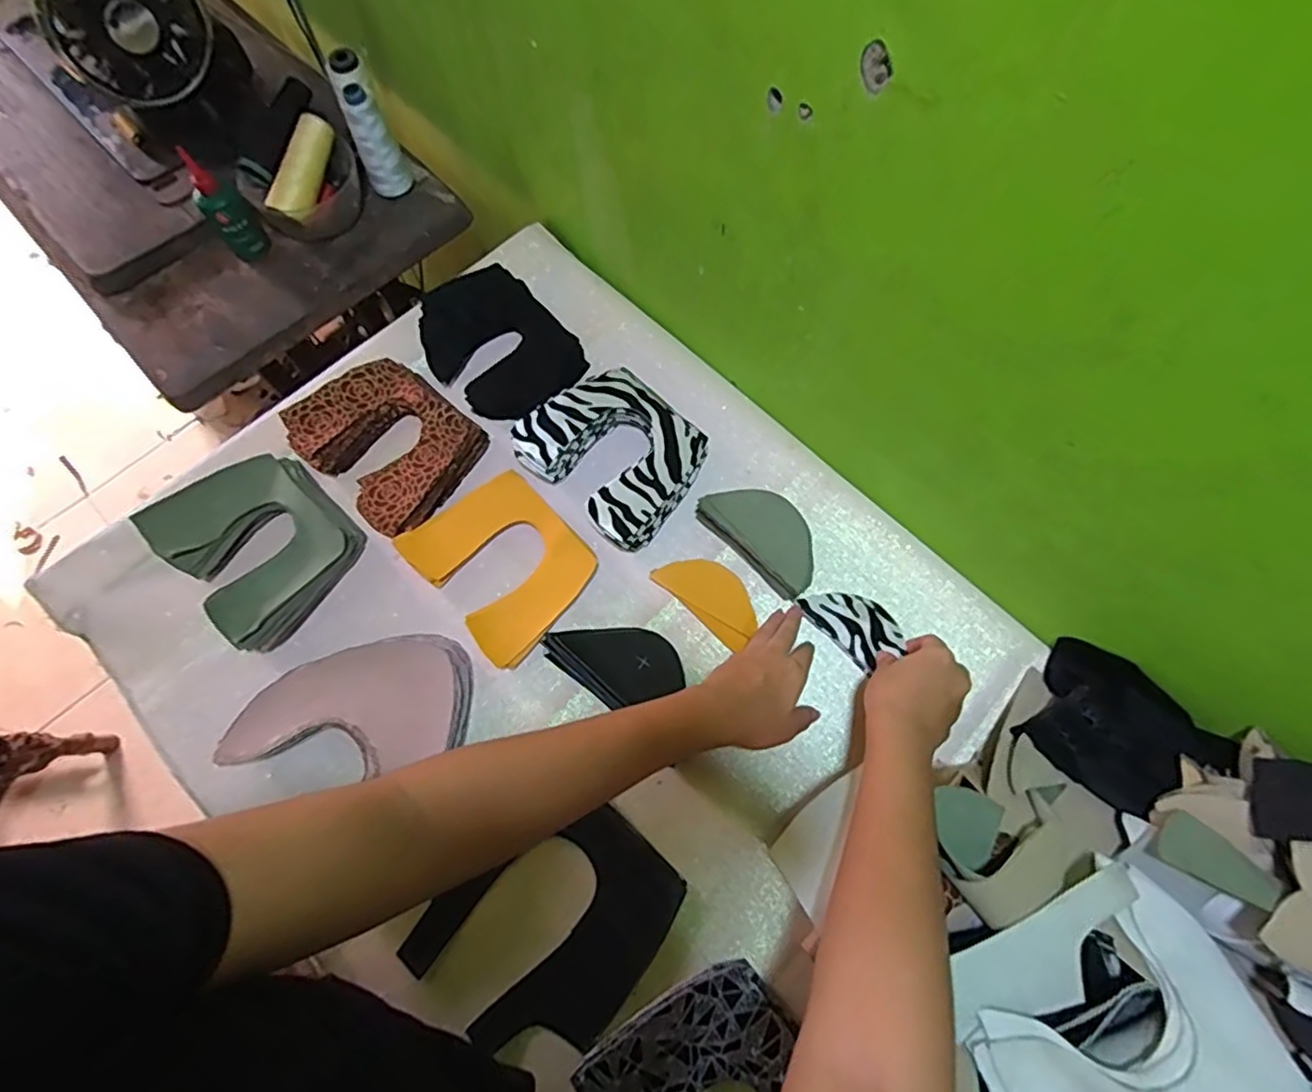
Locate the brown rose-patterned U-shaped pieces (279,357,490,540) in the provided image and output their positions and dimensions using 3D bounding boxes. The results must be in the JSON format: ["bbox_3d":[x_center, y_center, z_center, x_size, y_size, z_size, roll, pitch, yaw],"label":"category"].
[{"bbox_3d":[-0.261,-0.102,0.629,0.168,0.039,0.132,36,74,12],"label":"brown rose-patterned U-shaped pieces"}]

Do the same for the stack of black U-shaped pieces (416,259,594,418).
[{"bbox_3d":[-0.162,-0.204,0.664,0.130,0.035,0.159,-36,74,-12],"label":"stack of black U-shaped pieces"}]

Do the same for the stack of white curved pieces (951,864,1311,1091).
[{"bbox_3d":[0.282,0.286,0.380,0.189,0.068,0.167,-9,70,-4],"label":"stack of white curved pieces"}]

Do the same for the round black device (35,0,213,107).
[{"bbox_3d":[-0.515,-0.512,0.639,0.134,0.128,0.031,-43,75,-14],"label":"round black device"}]

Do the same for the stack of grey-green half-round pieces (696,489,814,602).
[{"bbox_3d":[0.097,-0.009,0.586,0.062,0.033,0.115,-39,74,-13],"label":"stack of grey-green half-round pieces"}]

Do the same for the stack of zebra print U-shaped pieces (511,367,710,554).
[{"bbox_3d":[-0.036,-0.084,0.612,0.132,0.050,0.154,-42,75,-14],"label":"stack of zebra print U-shaped pieces"}]

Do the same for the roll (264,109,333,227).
[{"bbox_3d":[-0.376,-0.405,0.699,0.030,0.031,0.114,17,86,6],"label":"roll"}]

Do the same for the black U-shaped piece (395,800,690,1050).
[{"bbox_3d":[-0.079,0.285,0.497,0.150,0.010,0.173,37,73,13],"label":"black U-shaped piece"}]

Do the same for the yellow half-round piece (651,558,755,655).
[{"bbox_3d":[0.049,0.042,0.588,0.097,0.008,0.052,41,75,9],"label":"yellow half-round piece"}]

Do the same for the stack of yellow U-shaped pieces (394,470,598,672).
[{"bbox_3d":[-0.135,0.015,0.586,0.122,0.030,0.151,-41,75,-14],"label":"stack of yellow U-shaped pieces"}]

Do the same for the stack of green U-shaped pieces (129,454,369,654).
[{"bbox_3d":[-0.354,-0.003,0.588,0.160,0.050,0.133,42,75,14],"label":"stack of green U-shaped pieces"}]

